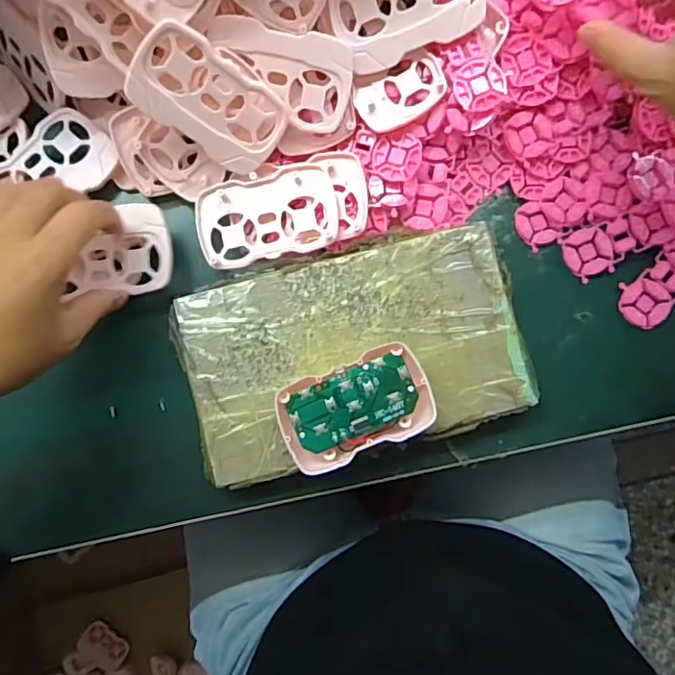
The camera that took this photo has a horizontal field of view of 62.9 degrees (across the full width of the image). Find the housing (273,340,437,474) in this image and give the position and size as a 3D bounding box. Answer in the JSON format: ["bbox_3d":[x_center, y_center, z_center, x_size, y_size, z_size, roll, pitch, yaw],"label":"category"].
[{"bbox_3d":[0.011,0.042,0.326,0.086,0.017,0.053,-22,87,-3],"label":"housing"}]

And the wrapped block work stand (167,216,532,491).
[{"bbox_3d":[0.010,0.008,0.344,0.203,0.022,0.119,-15,86,-5],"label":"wrapped block work stand"}]

